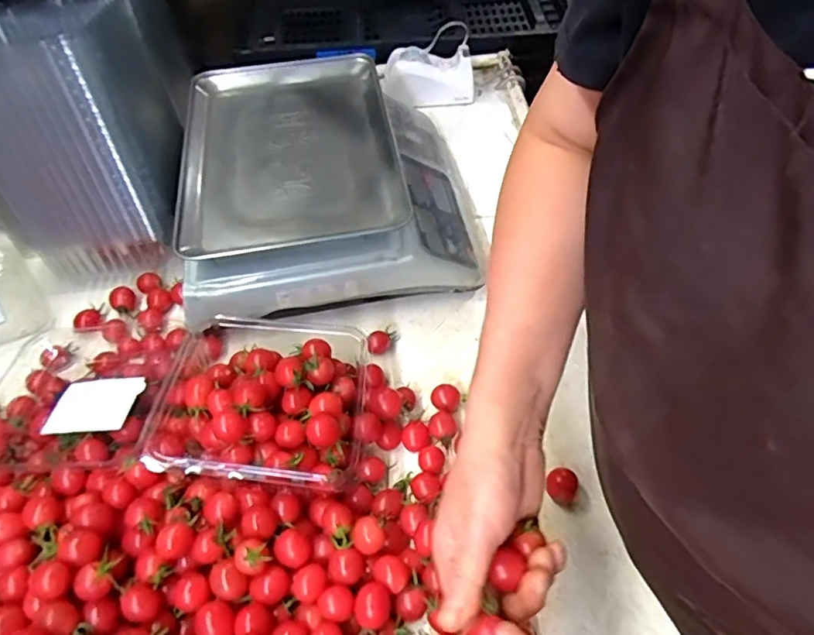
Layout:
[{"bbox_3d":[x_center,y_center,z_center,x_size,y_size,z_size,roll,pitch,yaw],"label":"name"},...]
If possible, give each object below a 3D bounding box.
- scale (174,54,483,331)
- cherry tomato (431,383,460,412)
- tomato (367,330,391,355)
[{"bbox_3d":[-0.090,-0.174,0.676,0.325,0.101,0.346,-8,53,-4],"label":"scale"},{"bbox_3d":[0.040,0.086,0.580,0.028,0.027,0.023,2,53,3],"label":"cherry tomato"},{"bbox_3d":[-0.031,0.029,0.621,0.026,0.026,0.024,-1,53,1],"label":"tomato"}]

